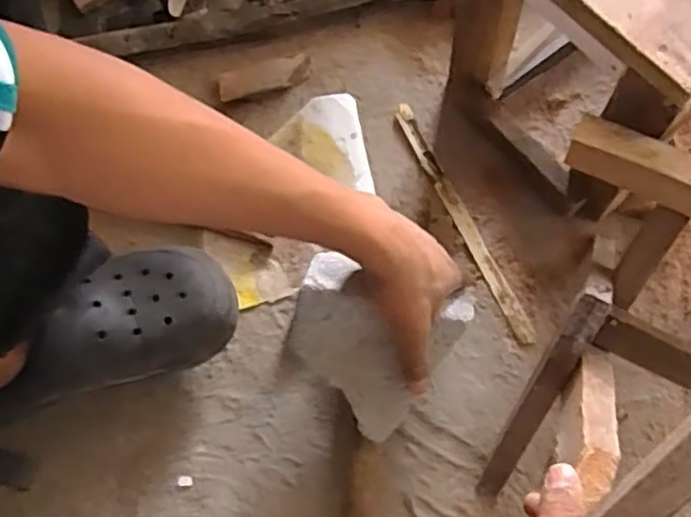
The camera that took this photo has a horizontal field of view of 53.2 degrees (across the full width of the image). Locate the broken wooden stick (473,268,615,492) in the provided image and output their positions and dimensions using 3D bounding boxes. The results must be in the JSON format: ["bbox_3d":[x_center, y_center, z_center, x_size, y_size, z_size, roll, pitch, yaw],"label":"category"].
[{"bbox_3d":[0.154,0.108,0.546,0.024,0.208,0.026,25,26,9],"label":"broken wooden stick"}]

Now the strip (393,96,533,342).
[{"bbox_3d":[0.114,-0.040,0.680,0.019,0.008,0.271,-23,70,-9],"label":"strip"}]

